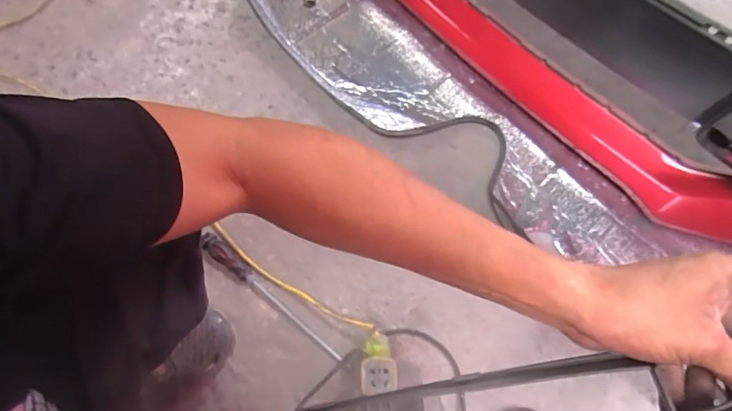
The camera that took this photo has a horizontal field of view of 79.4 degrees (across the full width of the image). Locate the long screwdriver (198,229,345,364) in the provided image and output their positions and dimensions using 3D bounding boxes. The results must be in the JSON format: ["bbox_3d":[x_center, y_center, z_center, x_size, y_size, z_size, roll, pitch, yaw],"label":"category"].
[{"bbox_3d":[-0.148,0.139,0.670,0.279,0.035,0.025,38,73,15],"label":"long screwdriver"}]

